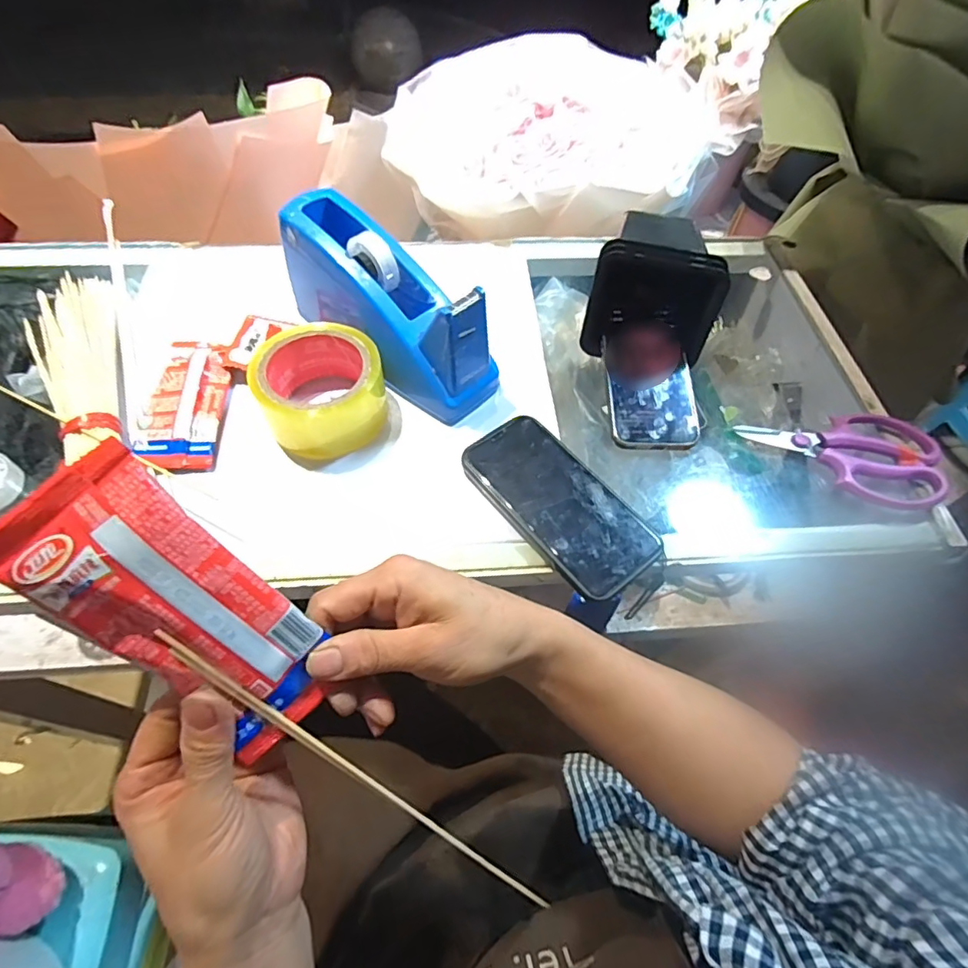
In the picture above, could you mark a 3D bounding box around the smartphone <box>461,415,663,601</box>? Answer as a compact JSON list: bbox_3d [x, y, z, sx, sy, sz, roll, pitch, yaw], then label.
[{"bbox_3d":[0.056,0.015,0.408,0.077,0.017,0.156,-34,65,-22],"label":"smartphone"}]

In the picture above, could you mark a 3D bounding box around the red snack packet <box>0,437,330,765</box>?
[{"bbox_3d":[-0.117,0.052,0.212,0.134,0.020,0.056,52,59,-24],"label":"red snack packet"}]

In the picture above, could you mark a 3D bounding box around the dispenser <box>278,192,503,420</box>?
[{"bbox_3d":[-0.083,-0.153,0.458,0.206,0.103,0.068,39,64,20],"label":"dispenser"}]

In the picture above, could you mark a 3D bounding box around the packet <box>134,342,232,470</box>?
[{"bbox_3d":[-0.251,-0.069,0.445,0.060,0.021,0.134,-3,58,-4],"label":"packet"}]

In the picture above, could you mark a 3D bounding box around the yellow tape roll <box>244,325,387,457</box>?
[{"bbox_3d":[-0.131,-0.075,0.434,0.096,0.061,0.091,1,58,-2],"label":"yellow tape roll"}]

